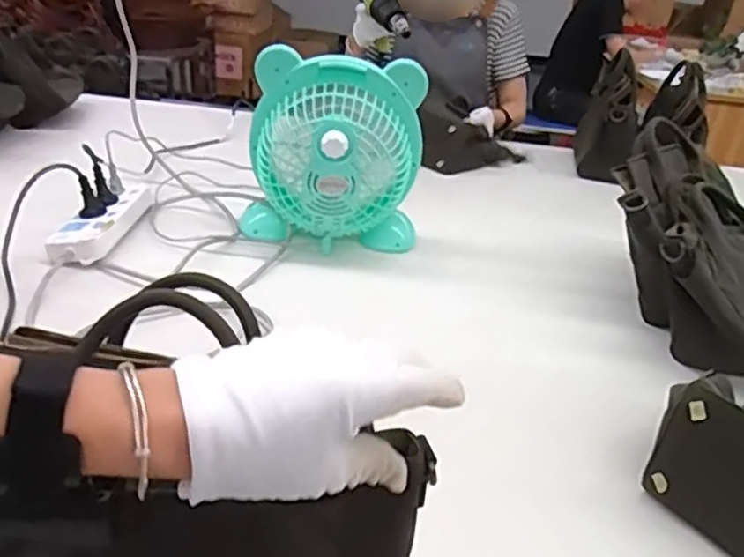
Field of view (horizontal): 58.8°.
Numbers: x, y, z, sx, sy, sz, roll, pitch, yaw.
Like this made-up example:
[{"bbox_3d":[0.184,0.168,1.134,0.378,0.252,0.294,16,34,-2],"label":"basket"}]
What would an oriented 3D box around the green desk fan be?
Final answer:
[{"bbox_3d":[-0.054,-0.157,0.887,0.240,0.244,0.113,3,28,-5],"label":"green desk fan"}]

